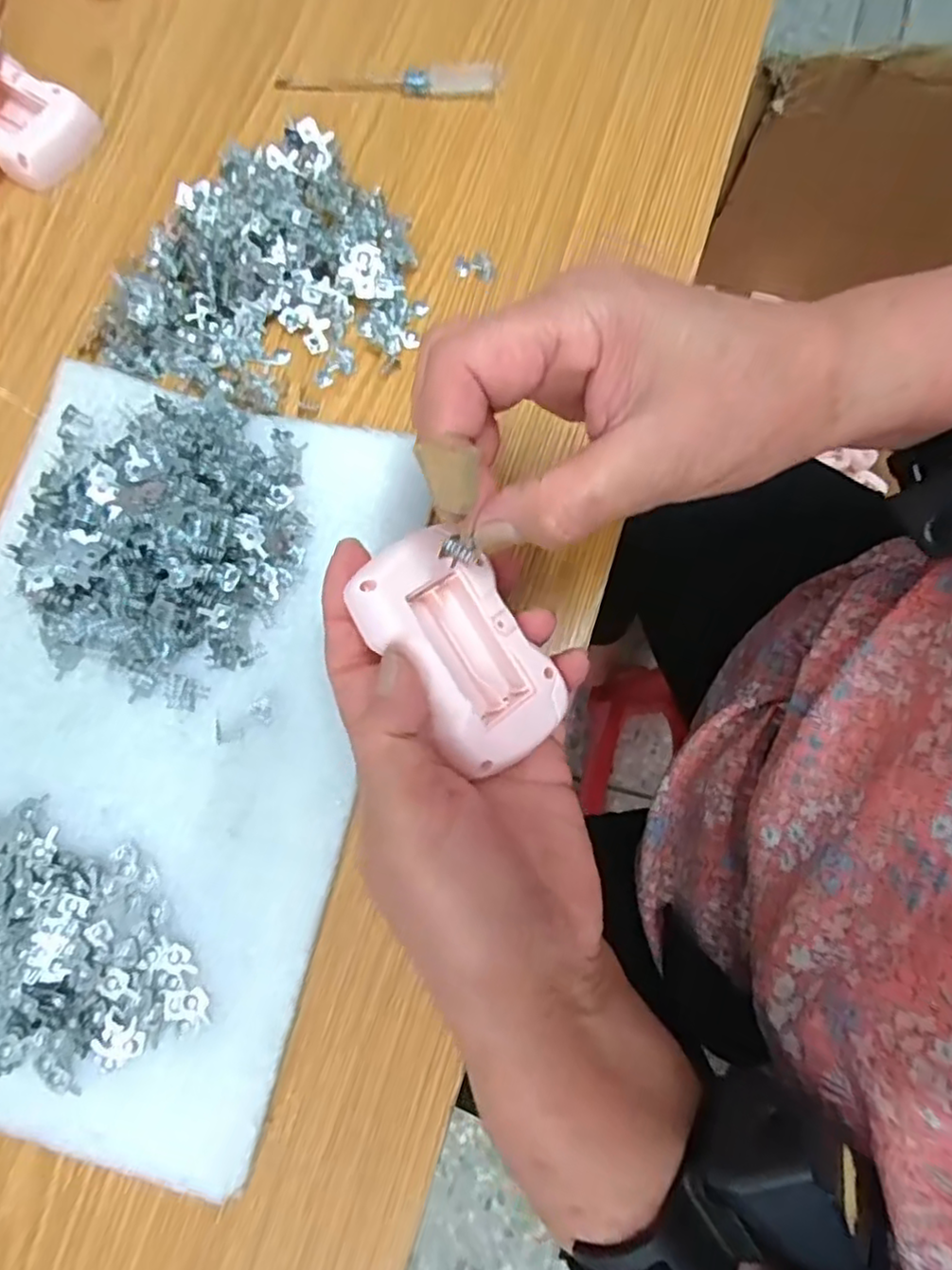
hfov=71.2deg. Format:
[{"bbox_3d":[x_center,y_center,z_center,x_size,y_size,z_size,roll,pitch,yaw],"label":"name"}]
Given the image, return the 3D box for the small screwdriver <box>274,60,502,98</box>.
[{"bbox_3d":[-0.047,-0.293,0.349,0.117,0.015,0.010,3,78,1],"label":"small screwdriver"}]

